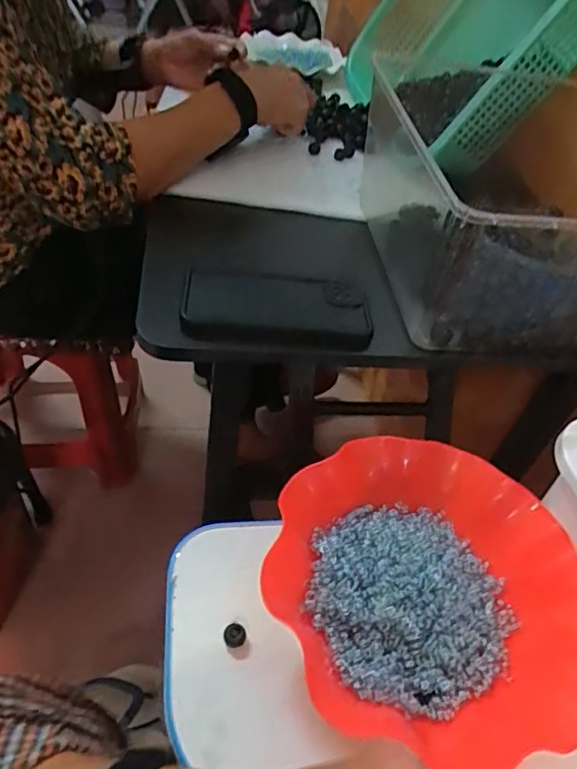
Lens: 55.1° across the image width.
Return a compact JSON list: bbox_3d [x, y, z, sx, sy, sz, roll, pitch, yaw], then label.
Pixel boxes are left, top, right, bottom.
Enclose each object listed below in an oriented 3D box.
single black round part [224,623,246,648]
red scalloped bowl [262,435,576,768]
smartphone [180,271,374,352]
[{"bbox_3d":[-0.037,0.174,0.386,0.015,0.009,0.015,5,46,-5],"label":"single black round part"},{"bbox_3d":[0.098,0.144,0.402,0.219,0.060,0.208,5,46,-5],"label":"red scalloped bowl"},{"bbox_3d":[-0.008,-0.068,0.486,0.163,0.015,0.079,4,55,-13],"label":"smartphone"}]

